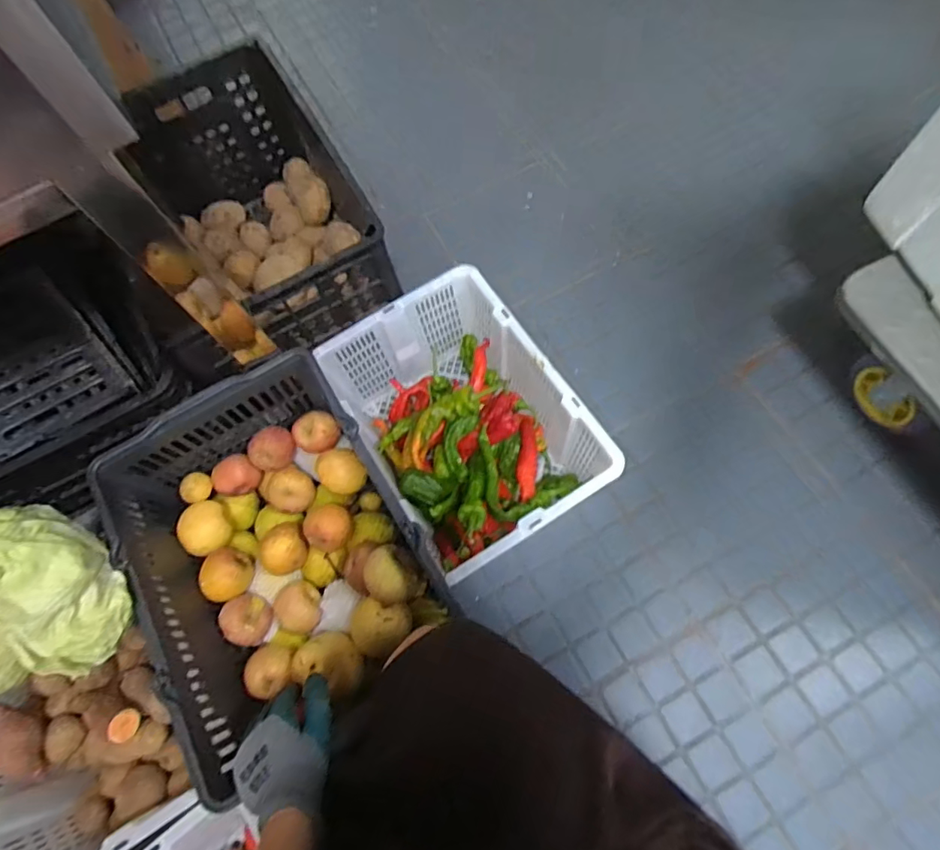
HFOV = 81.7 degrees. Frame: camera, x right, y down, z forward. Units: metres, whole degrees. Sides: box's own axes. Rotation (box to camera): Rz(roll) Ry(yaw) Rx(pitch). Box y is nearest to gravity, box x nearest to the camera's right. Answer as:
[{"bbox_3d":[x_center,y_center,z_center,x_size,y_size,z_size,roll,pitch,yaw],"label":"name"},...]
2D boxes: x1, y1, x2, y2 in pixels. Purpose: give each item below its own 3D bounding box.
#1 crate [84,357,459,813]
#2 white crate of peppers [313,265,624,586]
[{"bbox_3d":[-0.253,0.158,0.720,0.324,0.185,0.401,-30,72,-10],"label":"crate"},{"bbox_3d":[-0.005,0.005,0.832,0.278,0.184,0.393,-30,70,-9],"label":"white crate of peppers"}]

